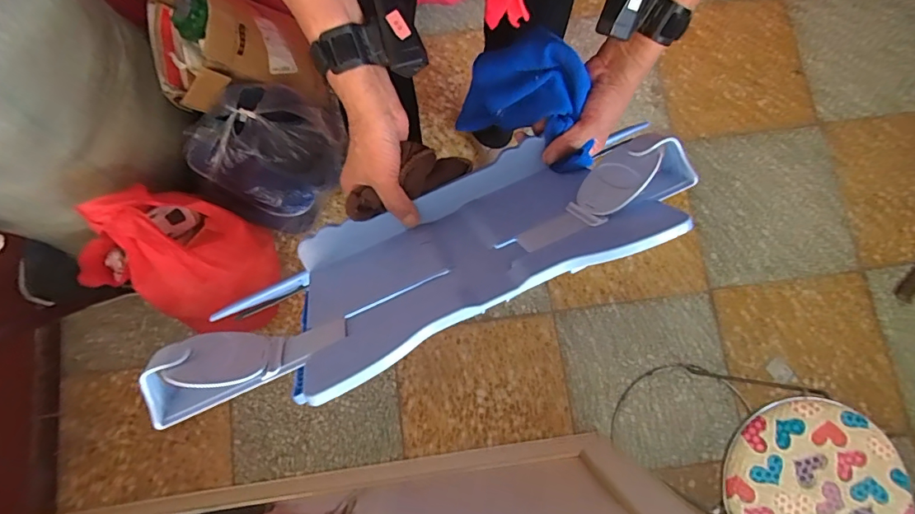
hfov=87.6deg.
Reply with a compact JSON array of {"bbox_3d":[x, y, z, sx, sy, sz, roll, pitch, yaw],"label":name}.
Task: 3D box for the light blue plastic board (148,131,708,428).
[{"bbox_3d":[-0.034,-0.009,0.421,0.444,0.235,0.049,-24,118,-4],"label":"light blue plastic board"}]

